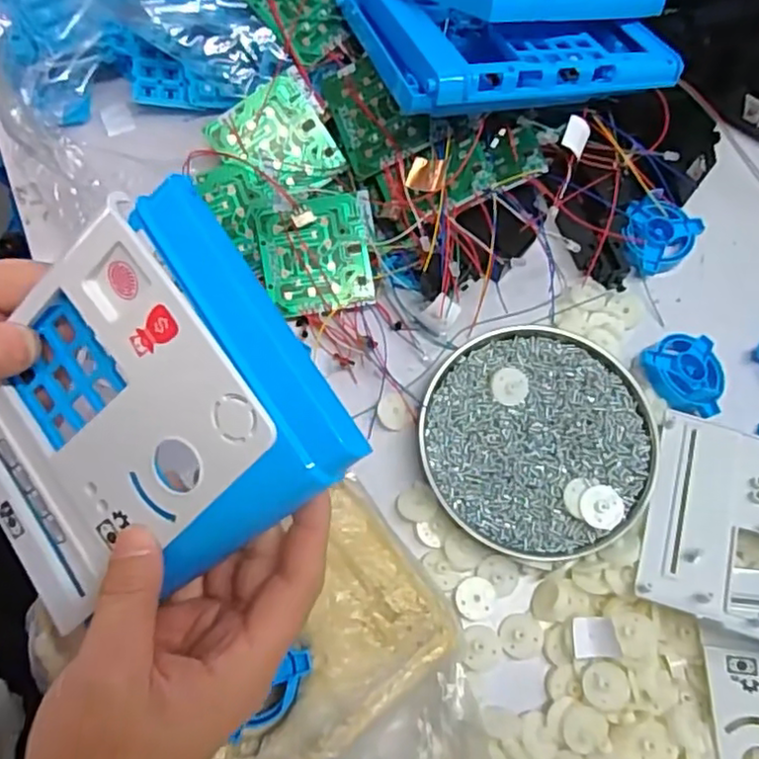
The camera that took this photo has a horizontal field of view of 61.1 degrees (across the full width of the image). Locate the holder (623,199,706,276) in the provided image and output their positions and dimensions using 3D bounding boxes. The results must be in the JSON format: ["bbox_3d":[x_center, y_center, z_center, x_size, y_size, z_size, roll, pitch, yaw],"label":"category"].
[{"bbox_3d":[0.185,-0.096,0.434,0.051,0.015,0.051,32,85,-6],"label":"holder"}]

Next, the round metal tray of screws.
[{"bbox_3d":[0.095,0.033,0.375,0.134,0.020,0.131,0,70,0],"label":"round metal tray of screws"}]

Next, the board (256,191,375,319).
[{"bbox_3d":[-0.039,-0.078,0.412,0.070,0.004,0.069,-10,92,-1],"label":"board"}]

